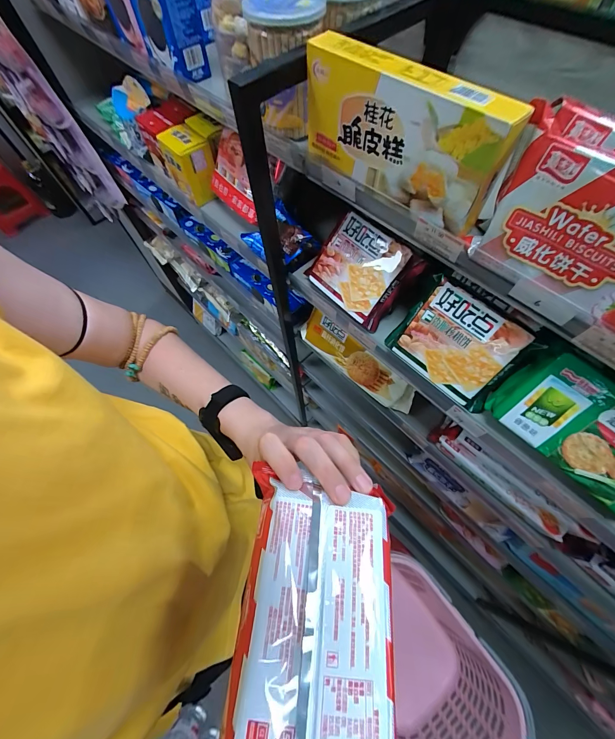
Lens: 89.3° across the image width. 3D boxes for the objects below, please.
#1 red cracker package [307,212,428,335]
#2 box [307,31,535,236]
[{"bbox_3d":[0.080,-0.150,0.470,0.140,0.034,0.117,46,118,19],"label":"red cracker package"},{"bbox_3d":[0.085,-0.229,0.306,0.210,0.101,0.035,41,74,19],"label":"box"}]

